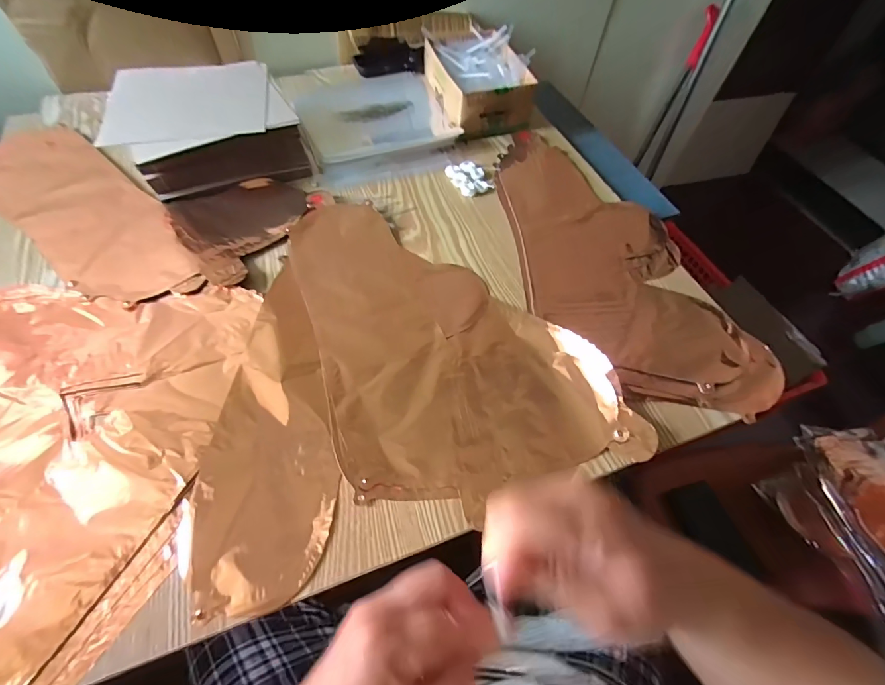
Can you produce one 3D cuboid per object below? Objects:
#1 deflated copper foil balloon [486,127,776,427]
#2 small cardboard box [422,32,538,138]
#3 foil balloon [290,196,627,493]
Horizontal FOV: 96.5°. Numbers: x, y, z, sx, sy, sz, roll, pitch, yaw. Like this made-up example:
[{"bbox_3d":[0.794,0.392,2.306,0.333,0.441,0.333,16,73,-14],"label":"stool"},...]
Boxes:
[{"bbox_3d":[0.196,-0.118,0.499,0.210,0.006,0.459,-11,58,-10],"label":"deflated copper foil balloon"},{"bbox_3d":[0.059,-0.404,0.631,0.134,0.071,0.156,-16,59,-13],"label":"small cardboard box"},{"bbox_3d":[-0.010,-0.032,0.425,0.252,0.027,0.369,-15,59,-13],"label":"foil balloon"}]

